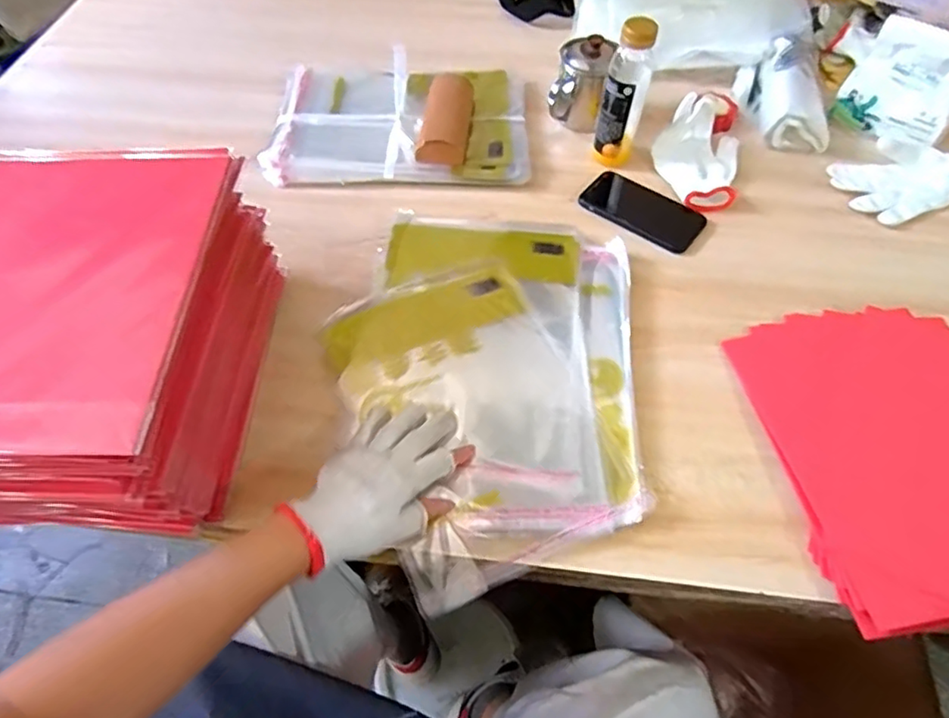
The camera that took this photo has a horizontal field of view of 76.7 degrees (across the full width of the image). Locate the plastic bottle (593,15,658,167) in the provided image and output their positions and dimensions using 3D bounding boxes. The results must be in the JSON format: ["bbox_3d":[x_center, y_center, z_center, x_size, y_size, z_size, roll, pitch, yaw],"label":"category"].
[{"bbox_3d":[0.185,-0.326,0.743,0.050,0.167,0.045,18,59,10],"label":"plastic bottle"}]

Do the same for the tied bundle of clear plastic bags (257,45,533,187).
[{"bbox_3d":[-0.101,-0.336,0.823,0.353,0.034,0.232,-1,56,-1],"label":"tied bundle of clear plastic bags"}]

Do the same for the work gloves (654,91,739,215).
[{"bbox_3d":[0.303,-0.294,0.805,0.109,0.050,0.223,16,59,9],"label":"work gloves"}]

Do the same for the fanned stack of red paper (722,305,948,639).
[{"bbox_3d":[0.430,0.086,0.562,0.286,0.021,0.321,-7,55,0],"label":"fanned stack of red paper"}]

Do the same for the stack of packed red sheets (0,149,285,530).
[{"bbox_3d":[-0.314,-0.011,0.528,0.222,0.190,0.322,1,57,0],"label":"stack of packed red sheets"}]

